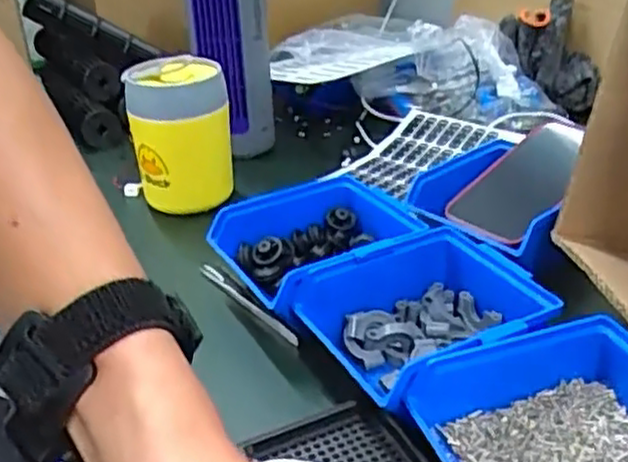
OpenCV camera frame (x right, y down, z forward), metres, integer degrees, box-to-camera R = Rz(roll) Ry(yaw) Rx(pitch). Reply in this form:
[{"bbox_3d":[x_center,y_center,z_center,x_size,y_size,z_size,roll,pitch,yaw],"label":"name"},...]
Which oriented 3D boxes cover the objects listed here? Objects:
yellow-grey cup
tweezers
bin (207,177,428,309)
[{"bbox_3d":[-0.123,-0.084,0.683,0.089,0.133,0.076,-9,30,-10],"label":"yellow-grey cup"},{"bbox_3d":[-0.052,0.056,0.566,0.011,0.011,0.126,-23,36,-31],"label":"tweezers"},{"bbox_3d":[0.006,0.019,0.556,0.136,0.068,0.117,-18,33,-24],"label":"bin"}]

